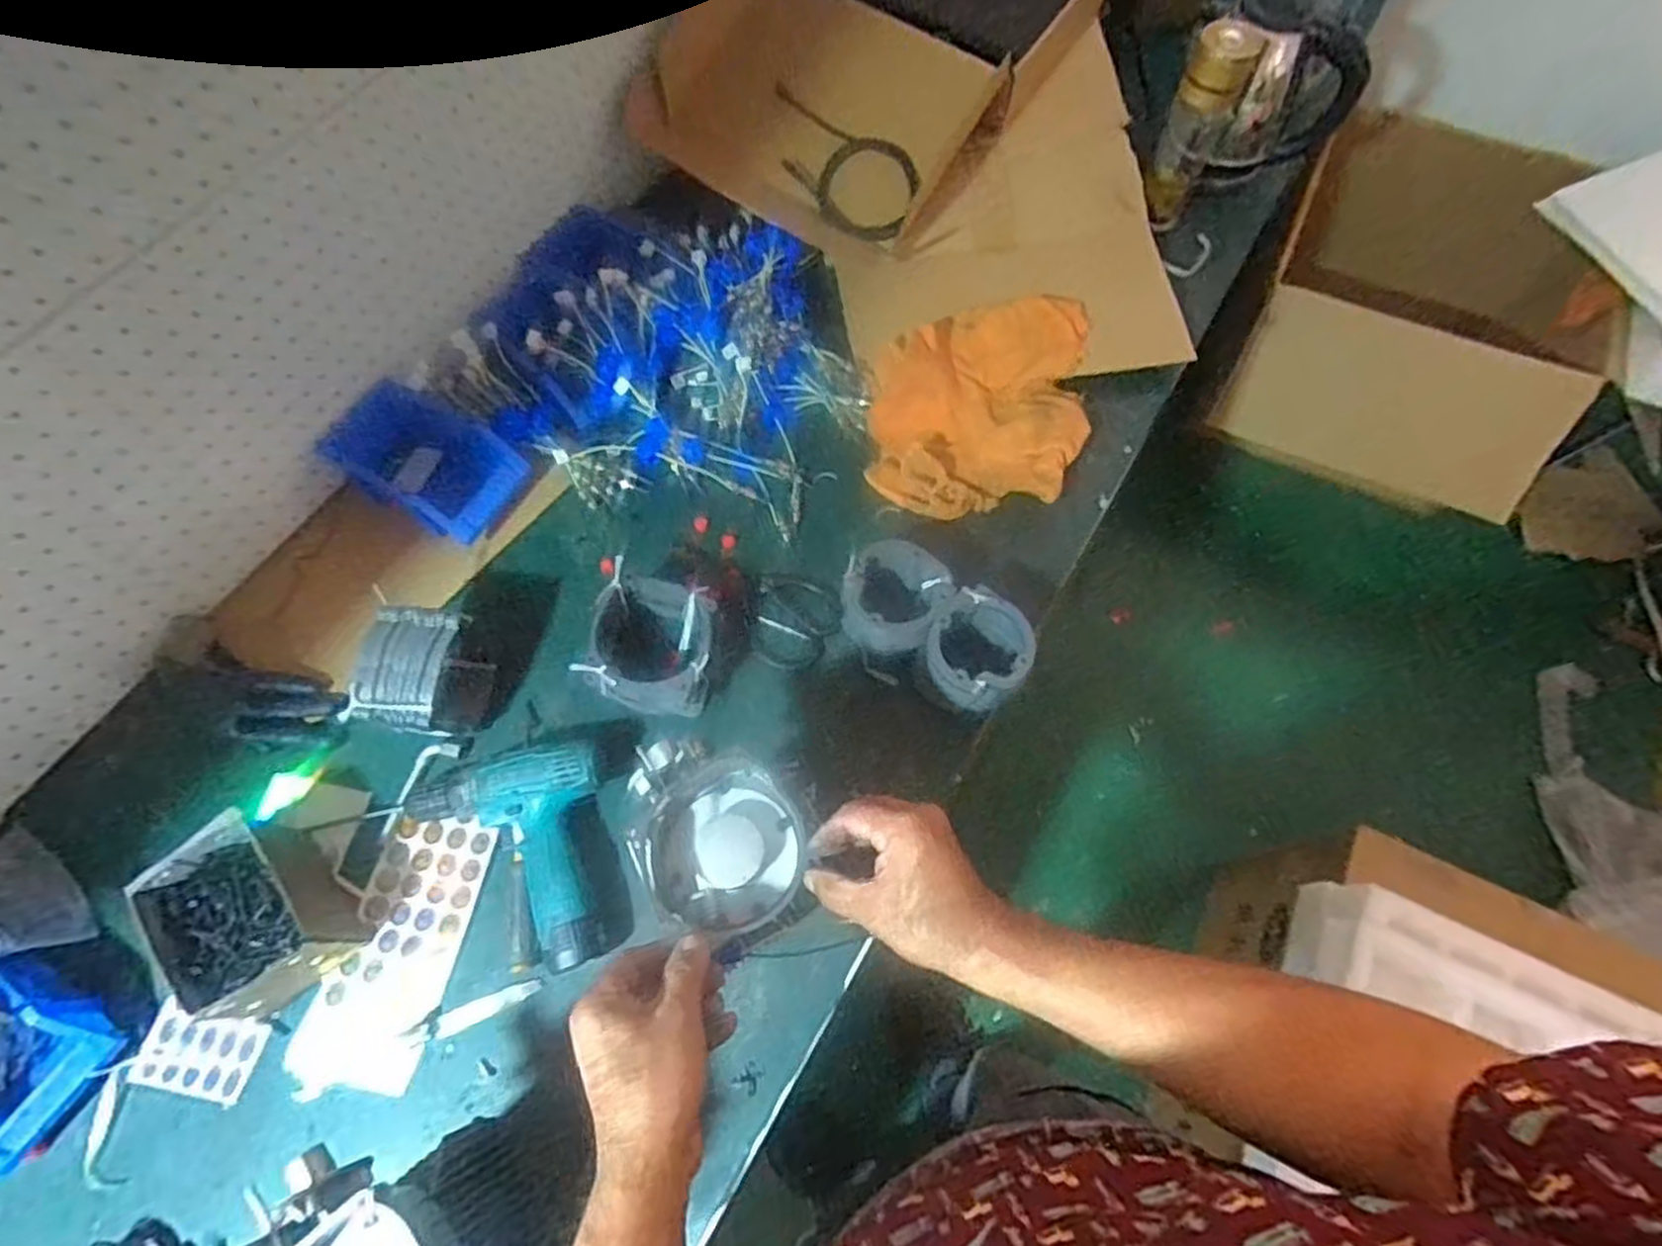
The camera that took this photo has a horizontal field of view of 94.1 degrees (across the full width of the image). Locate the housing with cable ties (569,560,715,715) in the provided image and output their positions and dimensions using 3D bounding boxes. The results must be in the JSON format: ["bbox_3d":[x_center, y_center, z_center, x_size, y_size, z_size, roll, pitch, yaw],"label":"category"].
[{"bbox_3d":[-0.174,0.022,0.778,0.124,0.071,0.144,11,66,4],"label":"housing with cable ties"}]

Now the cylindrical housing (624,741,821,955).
[{"bbox_3d":[-0.087,0.148,0.560,0.116,0.047,0.156,-24,68,-11],"label":"cylindrical housing"}]

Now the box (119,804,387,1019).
[{"bbox_3d":[-0.498,0.256,0.669,0.112,0.096,0.160,-42,73,-17],"label":"box"}]

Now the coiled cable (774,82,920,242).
[{"bbox_3d":[0.000,-0.562,0.955,0.230,0.012,0.113,35,98,10],"label":"coiled cable"}]

